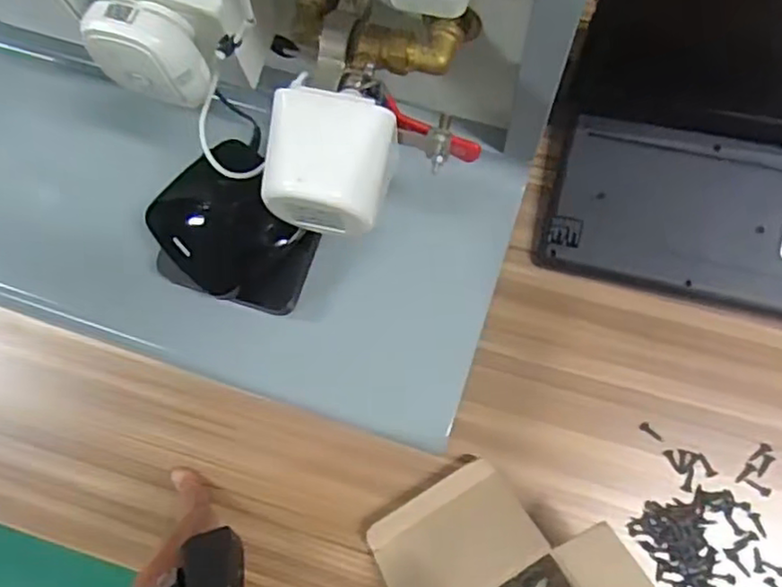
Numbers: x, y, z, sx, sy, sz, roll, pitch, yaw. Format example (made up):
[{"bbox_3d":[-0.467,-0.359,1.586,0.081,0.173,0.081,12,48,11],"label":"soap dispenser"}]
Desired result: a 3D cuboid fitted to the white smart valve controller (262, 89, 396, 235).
[{"bbox_3d":[-0.035,-0.073,0.365,0.068,0.045,0.070,16,78,8],"label":"white smart valve controller"}]

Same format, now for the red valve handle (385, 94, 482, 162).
[{"bbox_3d":[0.024,-0.096,0.385,0.068,0.014,0.011,22,86,-20],"label":"red valve handle"}]

